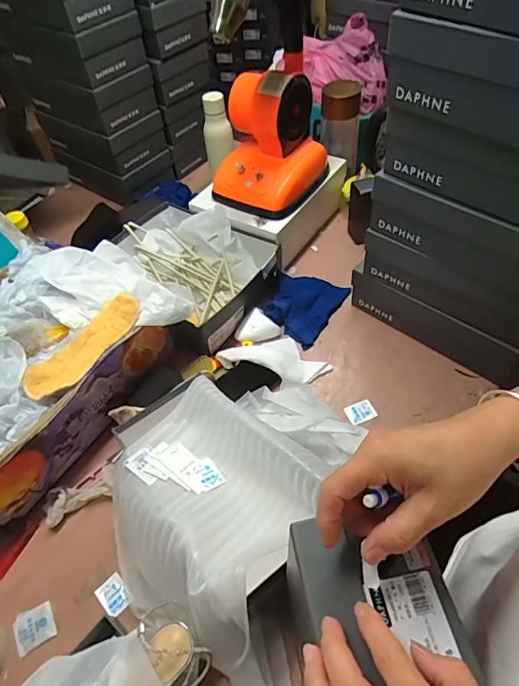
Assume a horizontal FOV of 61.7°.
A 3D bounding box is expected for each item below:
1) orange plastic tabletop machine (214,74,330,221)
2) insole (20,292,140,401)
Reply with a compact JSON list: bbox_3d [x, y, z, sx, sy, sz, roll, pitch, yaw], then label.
[{"bbox_3d":[0.013,-0.394,0.857,0.171,0.221,0.203,23,58,21],"label":"orange plastic tabletop machine"},{"bbox_3d":[-0.259,0.004,0.651,0.066,0.022,0.199,31,61,25],"label":"insole"}]

